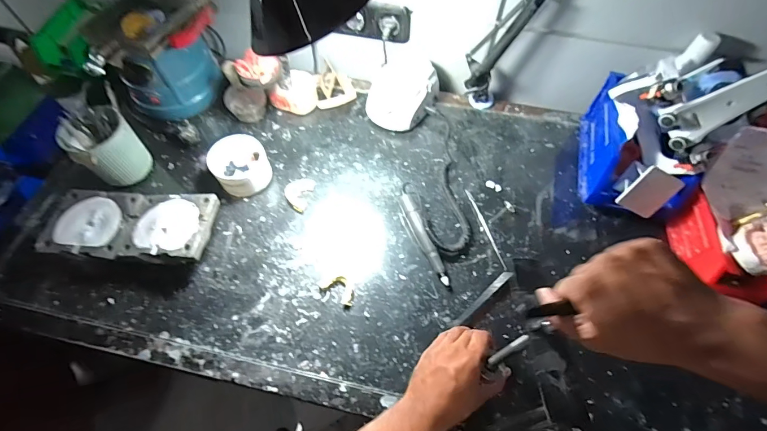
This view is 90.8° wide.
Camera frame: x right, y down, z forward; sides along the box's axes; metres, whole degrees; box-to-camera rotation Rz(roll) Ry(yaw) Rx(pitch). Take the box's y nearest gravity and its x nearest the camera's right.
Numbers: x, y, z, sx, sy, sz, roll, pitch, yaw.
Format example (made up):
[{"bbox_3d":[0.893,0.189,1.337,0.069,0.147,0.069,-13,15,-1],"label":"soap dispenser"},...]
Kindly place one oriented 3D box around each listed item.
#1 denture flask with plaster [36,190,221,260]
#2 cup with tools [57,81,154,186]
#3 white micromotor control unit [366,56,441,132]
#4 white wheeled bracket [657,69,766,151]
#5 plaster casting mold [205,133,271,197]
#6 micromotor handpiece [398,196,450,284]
[{"bbox_3d":[-0.405,0.017,0.616,0.258,0.054,0.114,3,62,1],"label":"denture flask with plaster"},{"bbox_3d":[-0.473,-0.130,0.644,0.099,0.139,0.109,41,69,19],"label":"cup with tools"},{"bbox_3d":[0.038,-0.244,0.756,0.122,0.068,0.149,22,64,11],"label":"white micromotor control unit"},{"bbox_3d":[0.461,-0.154,0.501,0.161,0.043,0.057,-30,61,25],"label":"white wheeled bracket"},{"bbox_3d":[-0.253,-0.090,0.675,0.093,0.065,0.087,0,62,-1],"label":"plaster casting mold"},{"bbox_3d":[0.066,0.037,0.627,0.022,0.033,0.170,-18,63,-10],"label":"micromotor handpiece"}]

